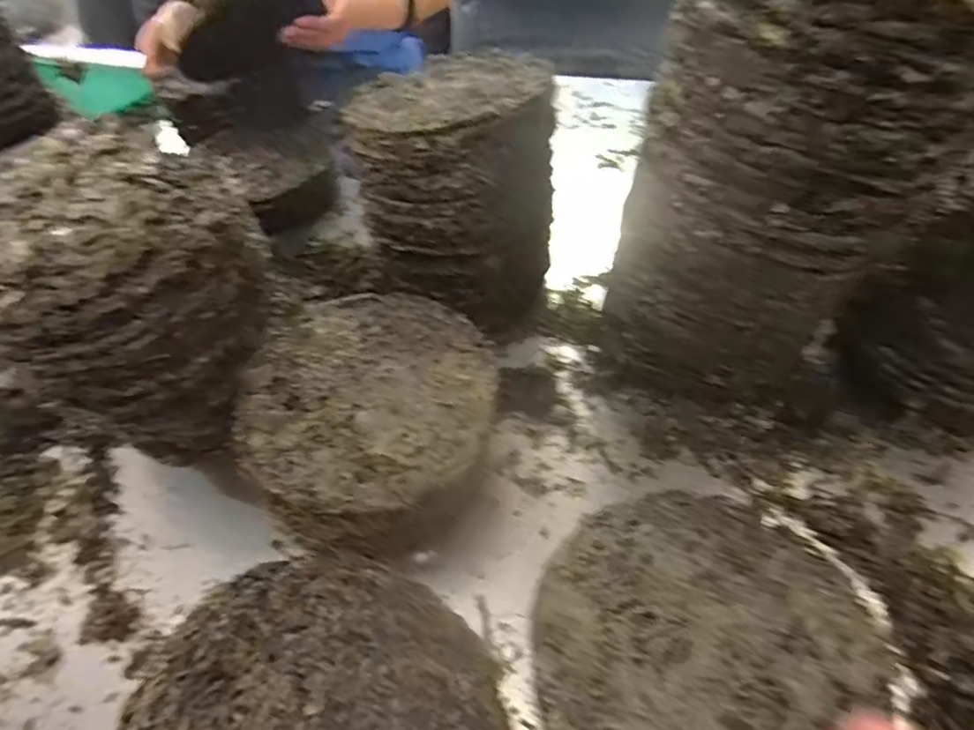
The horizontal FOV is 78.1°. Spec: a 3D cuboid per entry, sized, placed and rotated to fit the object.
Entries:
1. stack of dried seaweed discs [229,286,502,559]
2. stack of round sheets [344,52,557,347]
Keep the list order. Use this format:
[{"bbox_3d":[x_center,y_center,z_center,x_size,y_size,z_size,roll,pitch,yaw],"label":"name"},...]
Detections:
[{"bbox_3d":[-0.089,0.059,0.523,0.192,0.134,0.198,1,52,7],"label":"stack of dried seaweed discs"},{"bbox_3d":[-0.030,-0.176,0.642,0.192,0.233,0.206,1,52,7],"label":"stack of round sheets"}]

